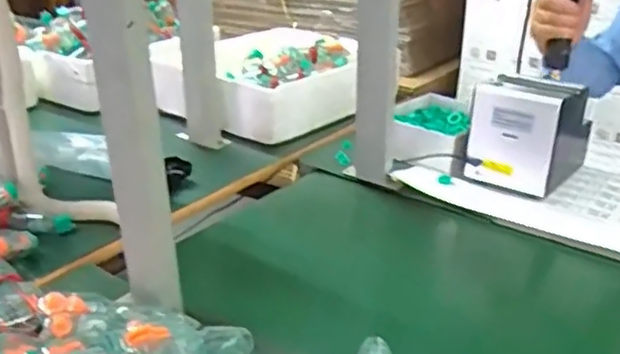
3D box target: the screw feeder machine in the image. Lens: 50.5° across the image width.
[{"bbox_3d":[0.324,-0.068,0.970,0.140,0.146,0.147,15,28,29],"label":"screw feeder machine"}]

